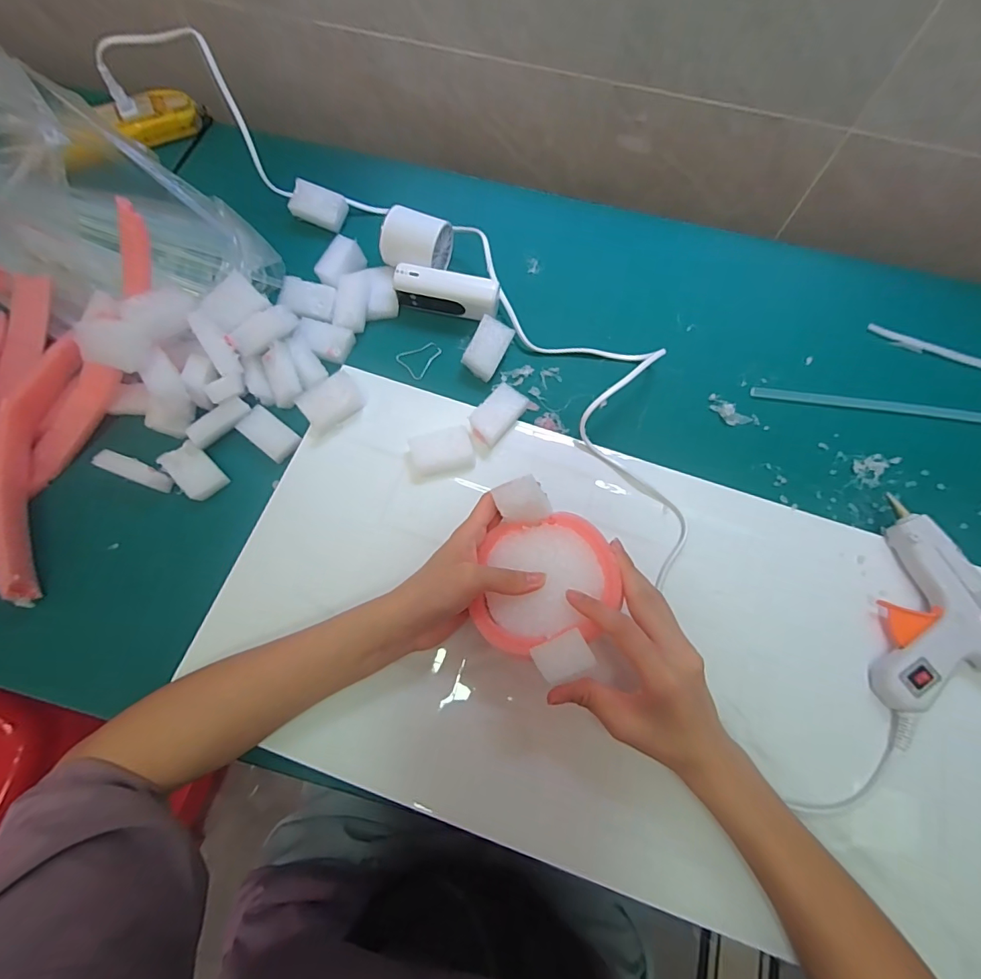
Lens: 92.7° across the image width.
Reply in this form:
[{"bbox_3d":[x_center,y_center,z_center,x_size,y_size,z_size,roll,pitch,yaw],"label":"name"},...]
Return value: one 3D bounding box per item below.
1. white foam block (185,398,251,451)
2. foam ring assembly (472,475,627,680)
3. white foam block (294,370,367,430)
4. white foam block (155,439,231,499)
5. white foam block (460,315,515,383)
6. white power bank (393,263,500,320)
[{"bbox_3d":[-0.227,-0.056,0.391,0.015,0.016,0.052,42,79,11],"label":"white foam block"},{"bbox_3d":[0.033,0.058,0.314,0.107,0.023,0.100,37,78,10],"label":"foam ring assembly"},{"bbox_3d":[-0.135,-0.076,0.396,0.050,0.015,0.034,-36,77,-9],"label":"white foam block"},{"bbox_3d":[-0.244,-0.015,0.383,0.031,0.013,0.047,-43,78,-11],"label":"white foam block"},{"bbox_3d":[-0.002,-0.127,0.429,0.031,0.026,0.049,28,76,8],"label":"white foam block"},{"bbox_3d":[-0.039,-0.183,0.438,0.094,0.038,0.027,11,75,3],"label":"white power bank"}]

